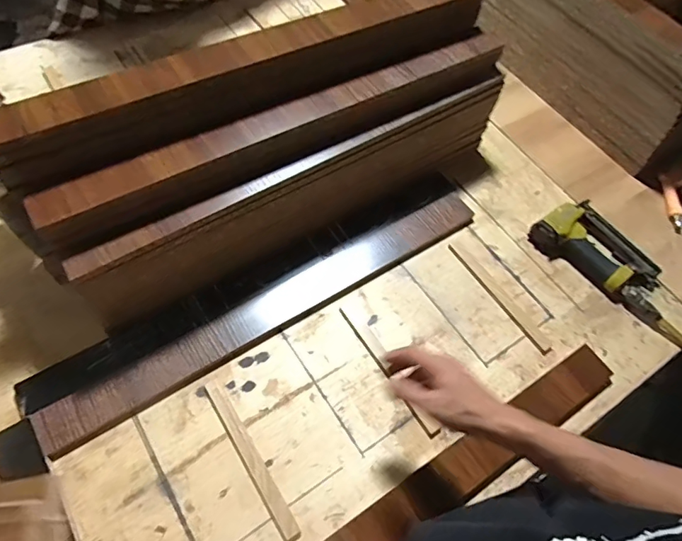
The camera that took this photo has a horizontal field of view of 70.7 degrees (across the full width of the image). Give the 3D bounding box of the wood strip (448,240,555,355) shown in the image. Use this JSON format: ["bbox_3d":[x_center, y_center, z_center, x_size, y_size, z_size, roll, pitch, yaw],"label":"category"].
[{"bbox_3d":[0.264,0.039,0.805,0.028,0.010,0.233,-29,66,-19],"label":"wood strip"}]

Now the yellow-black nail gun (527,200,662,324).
[{"bbox_3d":[0.470,-0.033,0.844,0.236,0.051,0.134,41,65,18],"label":"yellow-black nail gun"}]

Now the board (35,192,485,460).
[{"bbox_3d":[-0.084,0.046,0.760,0.743,0.027,0.076,-29,66,-19],"label":"board"}]

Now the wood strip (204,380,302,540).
[{"bbox_3d":[-0.123,0.250,0.647,0.027,0.007,0.233,-29,66,-19],"label":"wood strip"}]

